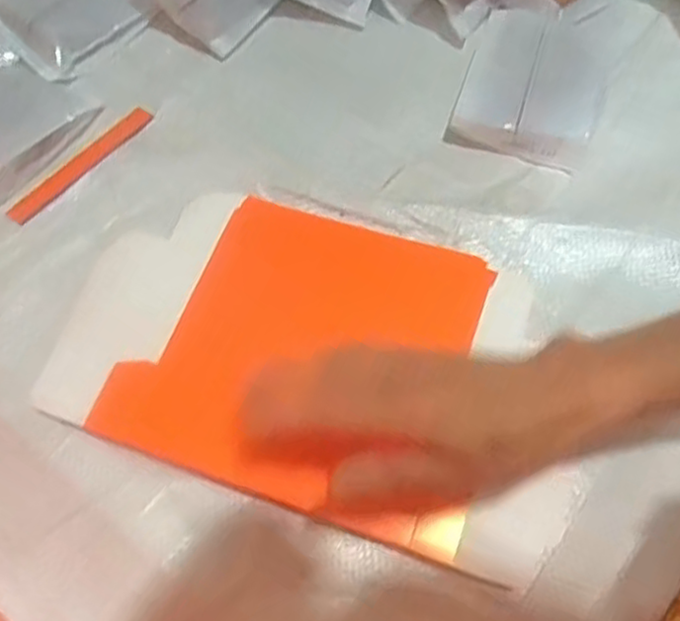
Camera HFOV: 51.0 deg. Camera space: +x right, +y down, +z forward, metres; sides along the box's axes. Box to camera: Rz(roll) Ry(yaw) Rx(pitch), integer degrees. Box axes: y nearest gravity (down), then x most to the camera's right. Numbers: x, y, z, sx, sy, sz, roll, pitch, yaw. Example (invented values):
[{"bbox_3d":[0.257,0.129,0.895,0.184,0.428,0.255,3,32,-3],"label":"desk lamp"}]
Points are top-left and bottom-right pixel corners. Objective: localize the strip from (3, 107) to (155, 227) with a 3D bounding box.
[{"bbox_3d":[-0.176,-0.101,0.486,0.016,0.004,0.117,43,70,-1],"label":"strip"}]

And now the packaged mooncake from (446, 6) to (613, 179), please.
[{"bbox_3d":[0.134,-0.159,0.487,0.089,0.028,0.113,19,69,8],"label":"packaged mooncake"}]

